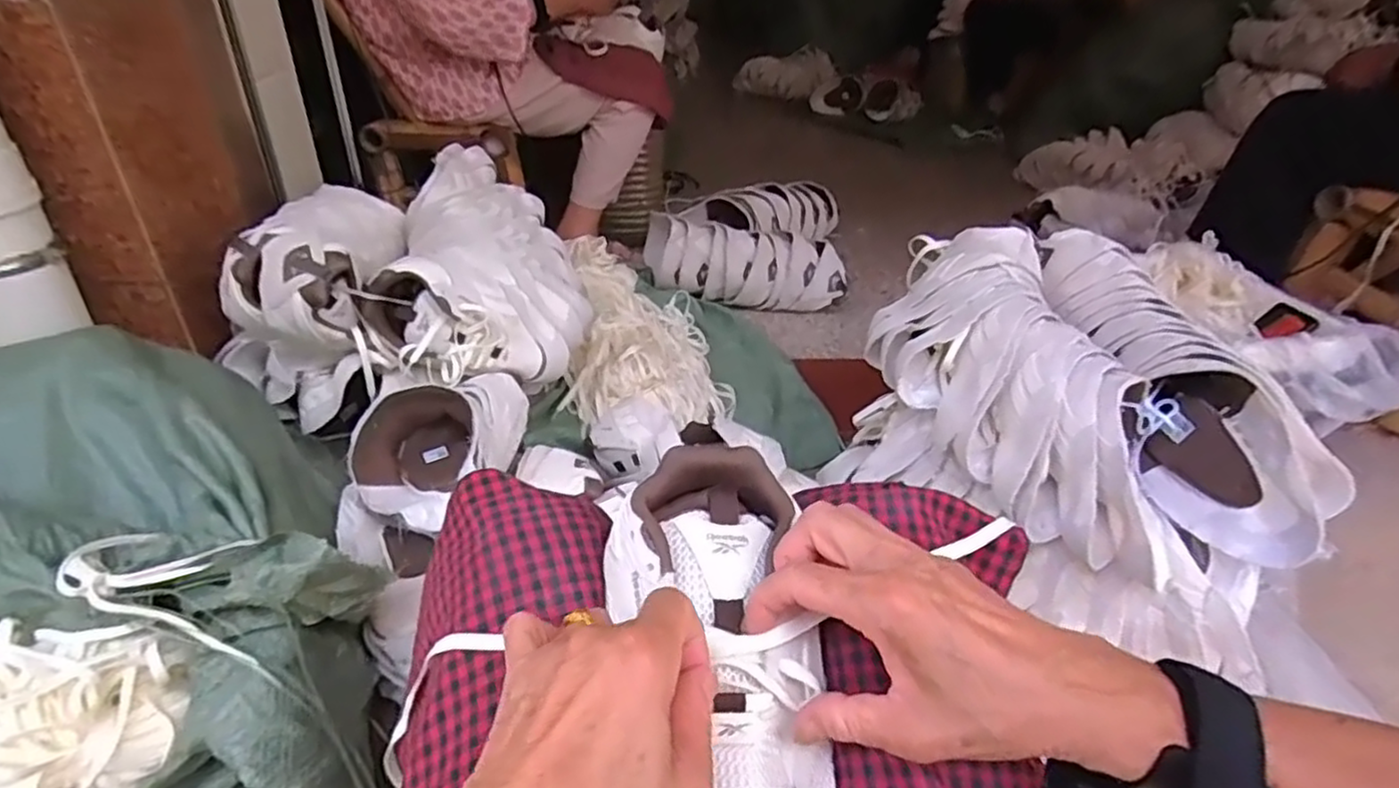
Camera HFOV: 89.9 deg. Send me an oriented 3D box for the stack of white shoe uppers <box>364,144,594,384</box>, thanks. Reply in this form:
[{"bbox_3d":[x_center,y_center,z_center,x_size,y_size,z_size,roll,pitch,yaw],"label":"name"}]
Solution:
[{"bbox_3d":[-0.296,-0.195,1.002,0.250,0.156,0.421,-2,35,-9],"label":"stack of white shoe uppers"}]

